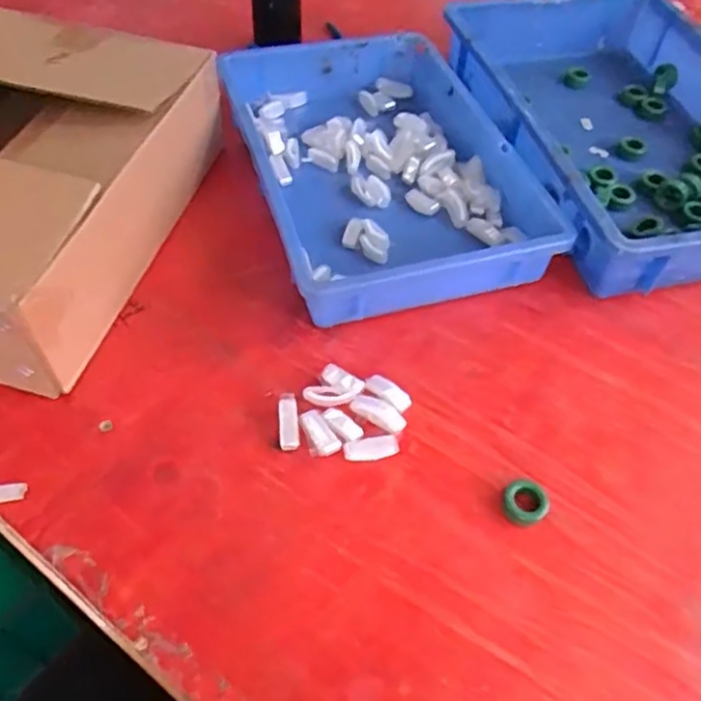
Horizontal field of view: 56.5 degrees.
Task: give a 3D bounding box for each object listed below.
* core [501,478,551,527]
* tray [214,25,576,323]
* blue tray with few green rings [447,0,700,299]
[{"bbox_3d":[0.124,0.107,0.461,0.032,0.014,0.029,-16,54,-16],"label":"core"},{"bbox_3d":[0.026,-0.188,0.656,0.247,0.064,0.366,-11,53,-12],"label":"tray"},{"bbox_3d":[0.299,-0.250,0.710,0.286,0.078,0.438,-9,52,-10],"label":"blue tray with few green rings"}]

